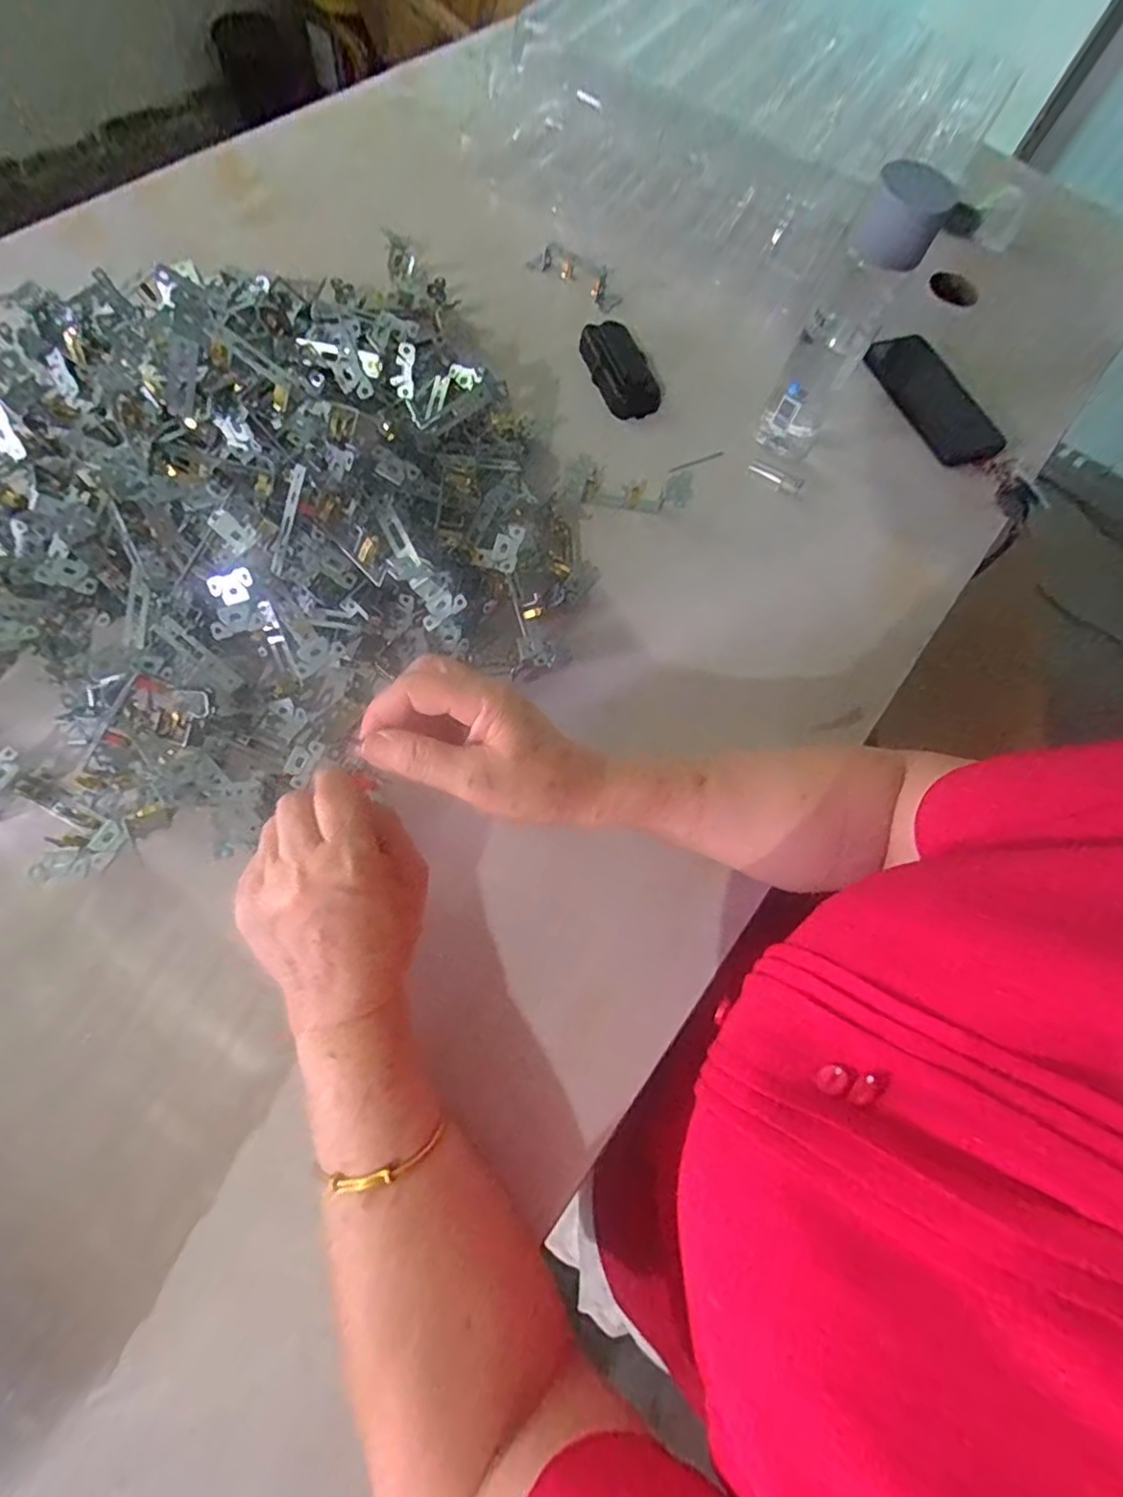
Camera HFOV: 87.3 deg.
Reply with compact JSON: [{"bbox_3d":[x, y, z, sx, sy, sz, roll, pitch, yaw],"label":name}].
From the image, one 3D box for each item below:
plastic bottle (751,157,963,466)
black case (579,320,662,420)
[{"bbox_3d":[0.225,-0.338,0.476,0.062,0.203,0.063,28,69,4],"label":"plastic bottle"},{"bbox_3d":[0.054,-0.366,0.564,0.050,0.019,0.111,-20,73,-14],"label":"black case"}]

